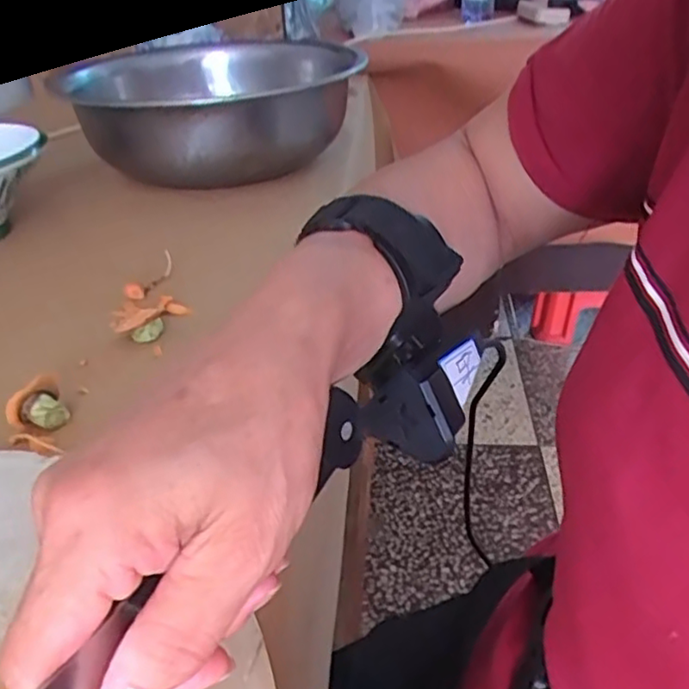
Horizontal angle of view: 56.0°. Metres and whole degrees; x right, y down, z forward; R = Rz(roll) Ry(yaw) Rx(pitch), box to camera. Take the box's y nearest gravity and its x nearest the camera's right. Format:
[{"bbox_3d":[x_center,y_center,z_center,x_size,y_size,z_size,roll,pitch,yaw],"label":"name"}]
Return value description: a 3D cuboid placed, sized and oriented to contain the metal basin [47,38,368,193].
[{"bbox_3d":[-0.124,-0.257,0.727,0.287,0.106,0.281,-3,34,2],"label":"metal basin"}]

